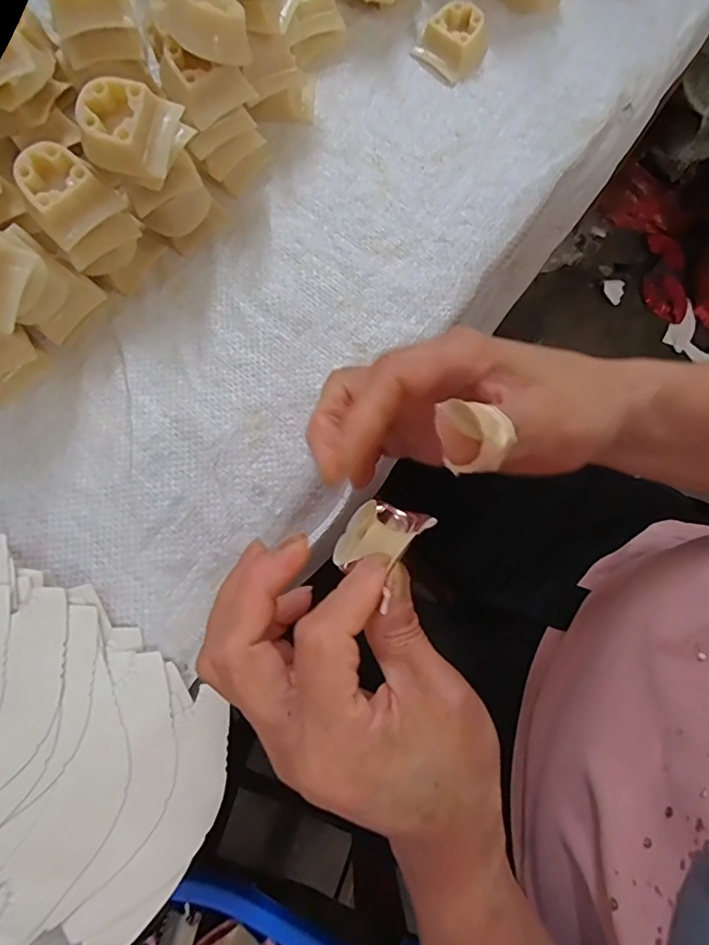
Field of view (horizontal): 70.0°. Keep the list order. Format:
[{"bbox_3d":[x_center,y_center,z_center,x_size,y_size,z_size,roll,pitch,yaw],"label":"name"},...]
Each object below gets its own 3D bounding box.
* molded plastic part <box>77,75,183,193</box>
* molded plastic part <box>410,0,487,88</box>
[{"bbox_3d":[-0.107,-0.163,0.244,0.037,0.033,0.038,0,78,-1],"label":"molded plastic part"},{"bbox_3d":[0.064,-0.275,0.323,0.039,0.019,0.039,43,80,8],"label":"molded plastic part"}]

